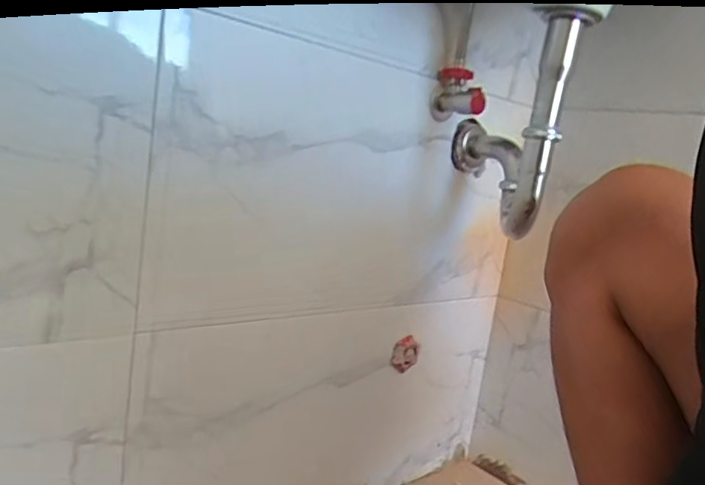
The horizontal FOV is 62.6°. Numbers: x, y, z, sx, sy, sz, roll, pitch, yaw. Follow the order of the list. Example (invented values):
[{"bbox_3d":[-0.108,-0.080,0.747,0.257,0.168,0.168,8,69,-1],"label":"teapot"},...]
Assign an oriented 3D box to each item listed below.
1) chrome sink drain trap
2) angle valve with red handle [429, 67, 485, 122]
[{"bbox_3d":[0.179,-0.131,0.727,0.086,0.199,0.220,8,8,-1],"label":"chrome sink drain trap"},{"bbox_3d":[0.129,-0.181,0.709,0.063,0.058,0.055,9,10,9],"label":"angle valve with red handle"}]

